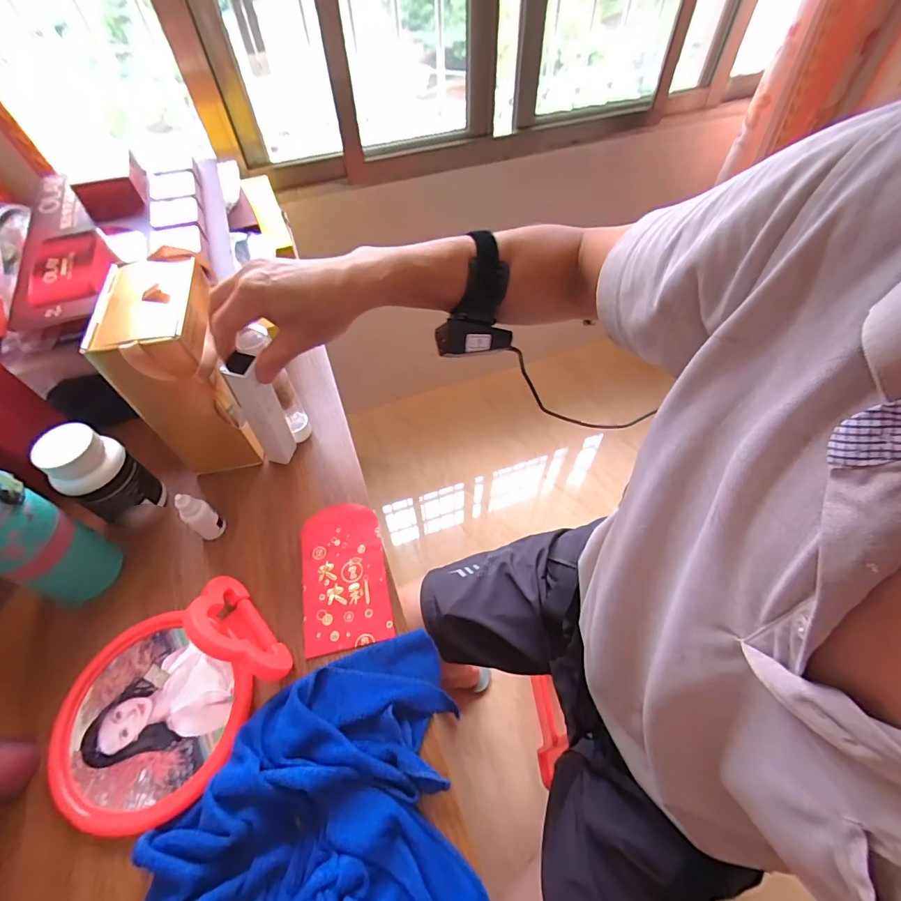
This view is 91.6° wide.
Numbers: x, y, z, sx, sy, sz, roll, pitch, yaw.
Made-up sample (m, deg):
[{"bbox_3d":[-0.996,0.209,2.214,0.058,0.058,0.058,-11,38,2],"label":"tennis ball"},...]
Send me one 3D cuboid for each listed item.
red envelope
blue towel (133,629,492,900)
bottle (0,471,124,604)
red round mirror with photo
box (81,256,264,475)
[{"bbox_3d":[-0.103,0.117,0.425,0.079,0.007,0.138,-11,57,-7],"label":"red envelope"},{"bbox_3d":[-0.086,0.299,0.281,0.218,0.030,0.307,-11,54,-9],"label":"blue towel"},{"bbox_3d":[-0.352,0.070,0.358,0.052,0.156,0.063,14,55,10],"label":"bottle"},{"bbox_3d":[-0.230,0.187,0.337,0.173,0.067,0.143,-38,63,-25],"label":"red round mirror with photo"},{"bbox_3d":[-0.264,-0.076,0.445,0.079,0.183,0.123,-13,55,-10],"label":"box"}]

